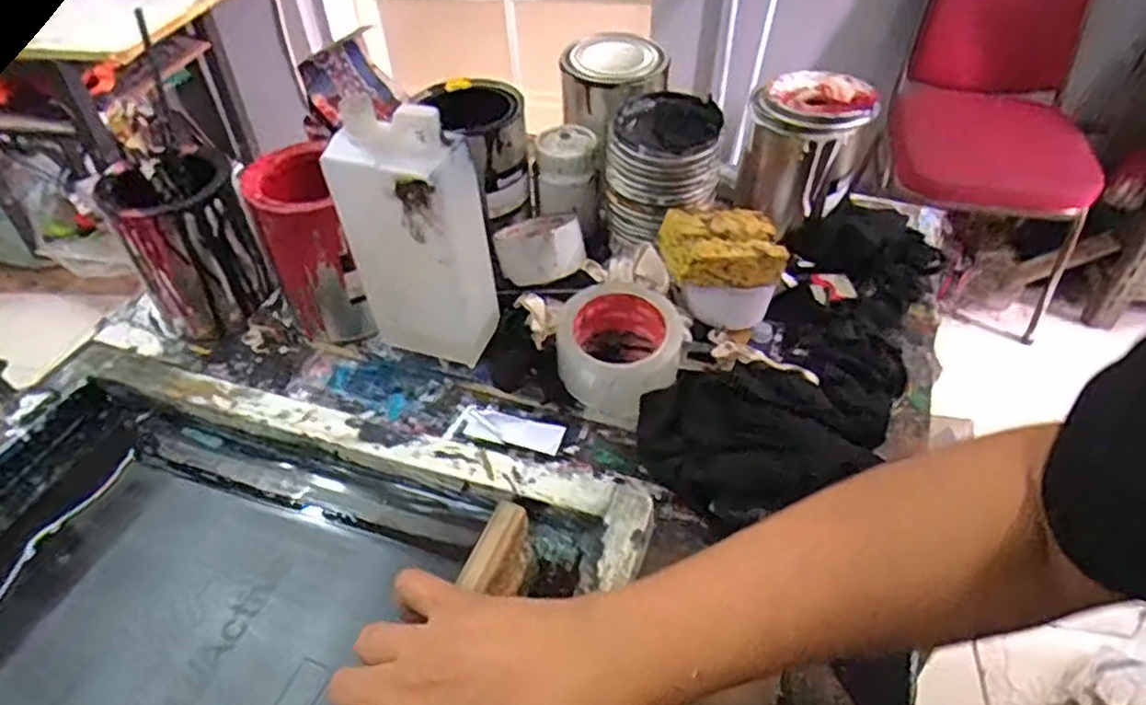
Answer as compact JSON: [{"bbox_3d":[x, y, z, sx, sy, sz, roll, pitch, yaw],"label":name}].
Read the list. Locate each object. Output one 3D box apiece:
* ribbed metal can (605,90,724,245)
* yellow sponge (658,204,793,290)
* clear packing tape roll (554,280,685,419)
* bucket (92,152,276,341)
[{"bbox_3d":[0.083,-0.173,0.688,0.103,0.107,0.099,2,46,4],"label":"ribbed metal can"},{"bbox_3d":[0.128,-0.092,0.629,0.101,0.040,0.069,-7,46,-5],"label":"yellow sponge"},{"bbox_3d":[0.039,-0.006,0.610,0.101,0.061,0.109,9,47,12],"label":"clear packing tape roll"},{"bbox_3d":[-0.348,-0.097,0.673,0.103,0.139,0.096,-29,50,-22],"label":"bucket"}]

